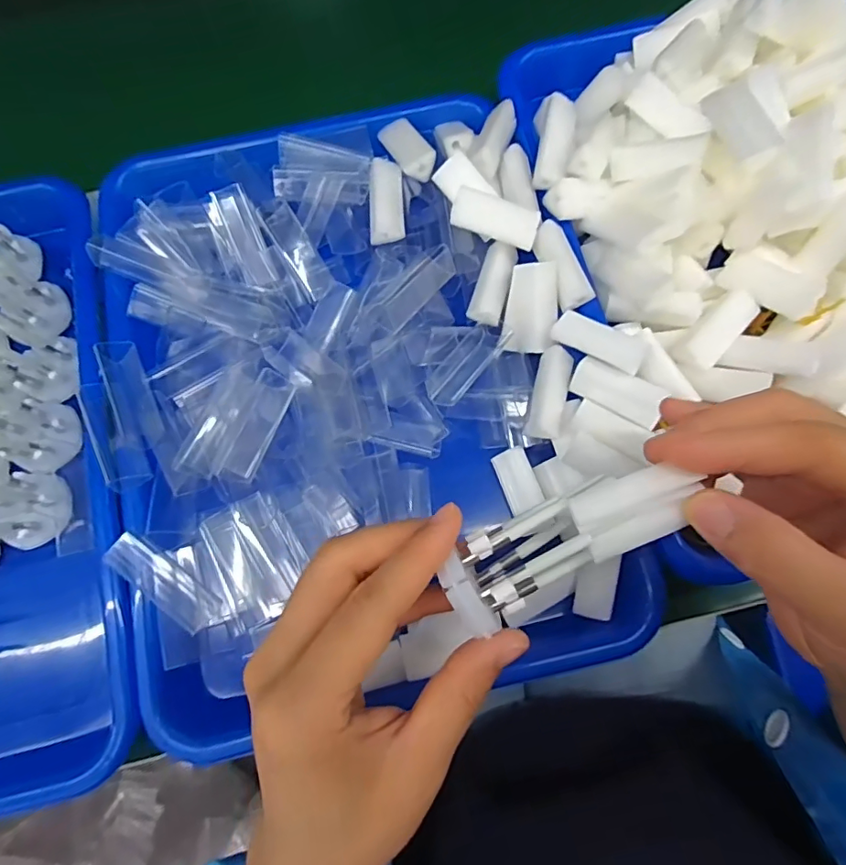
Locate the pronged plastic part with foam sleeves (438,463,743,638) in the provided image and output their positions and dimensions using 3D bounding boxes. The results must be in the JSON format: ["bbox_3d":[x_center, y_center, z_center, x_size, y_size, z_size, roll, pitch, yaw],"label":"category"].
[{"bbox_3d":[0.054,0.037,0.187,0.094,0.029,0.029,-27,77,1],"label":"pronged plastic part with foam sleeves"}]

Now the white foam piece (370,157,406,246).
[{"bbox_3d":[-0.020,-0.131,0.292,0.019,0.012,0.046,-1,75,1],"label":"white foam piece"}]

